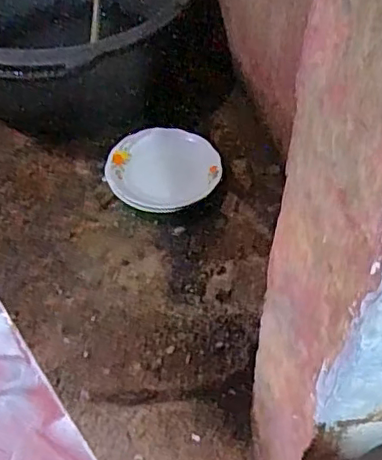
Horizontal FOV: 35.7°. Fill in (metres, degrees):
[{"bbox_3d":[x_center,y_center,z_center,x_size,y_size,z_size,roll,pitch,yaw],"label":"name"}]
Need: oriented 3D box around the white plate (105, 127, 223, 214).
[{"bbox_3d":[-0.048,-0.119,1.115,0.203,0.038,0.188,1,60,-1],"label":"white plate"}]

